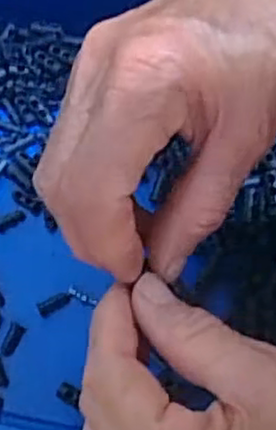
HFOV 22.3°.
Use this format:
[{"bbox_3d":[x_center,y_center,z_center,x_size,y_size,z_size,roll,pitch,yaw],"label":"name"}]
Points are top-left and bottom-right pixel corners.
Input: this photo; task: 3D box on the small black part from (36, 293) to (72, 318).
[{"bbox_3d":[-0.043,0.045,0.360,0.018,0.004,0.008,-25,71,-6],"label":"small black part"}]

